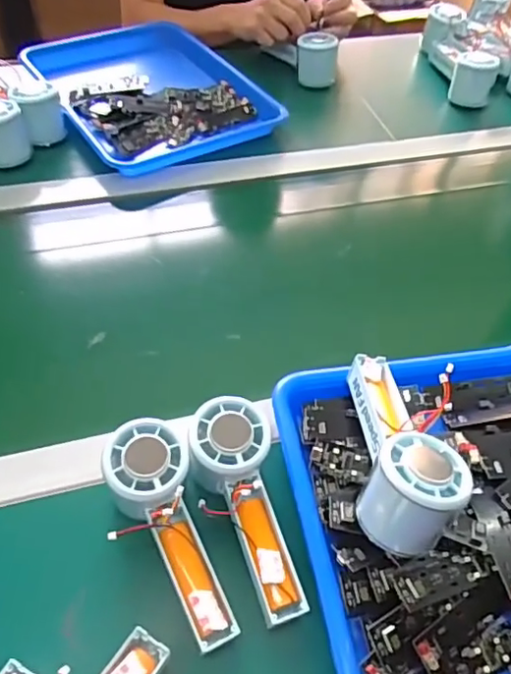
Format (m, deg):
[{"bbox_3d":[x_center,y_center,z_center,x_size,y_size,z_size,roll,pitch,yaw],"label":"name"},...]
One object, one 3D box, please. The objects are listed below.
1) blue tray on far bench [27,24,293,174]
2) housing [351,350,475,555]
[{"bbox_3d":[-0.147,-0.334,0.798,0.258,0.052,0.314,-24,56,-22],"label":"blue tray on far bench"},{"bbox_3d":[0.103,0.069,0.405,0.061,0.075,0.144,5,50,0],"label":"housing"}]

